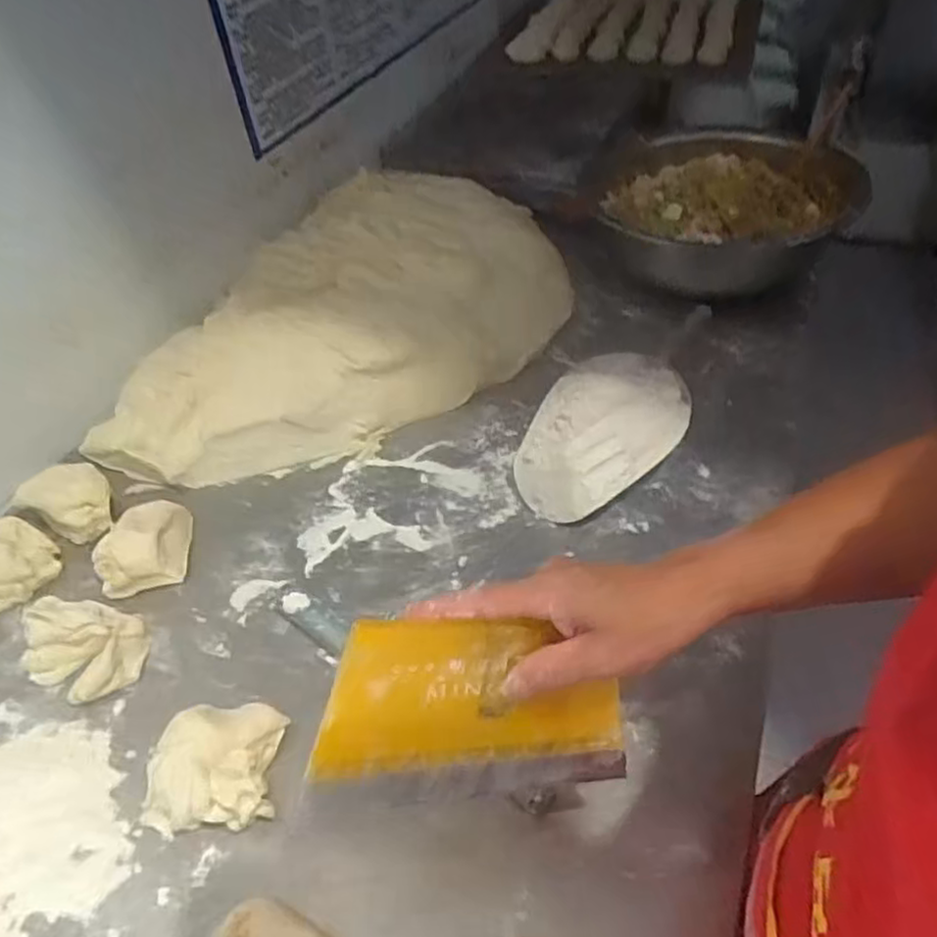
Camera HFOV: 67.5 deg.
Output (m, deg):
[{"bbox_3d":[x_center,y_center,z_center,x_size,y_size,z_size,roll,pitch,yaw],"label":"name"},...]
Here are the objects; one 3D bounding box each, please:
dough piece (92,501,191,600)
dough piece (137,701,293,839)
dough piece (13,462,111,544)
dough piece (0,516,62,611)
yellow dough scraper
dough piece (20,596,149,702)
[{"bbox_3d":[-0.321,0.068,0.690,0.078,0.053,0.098,-10,45,-5],"label":"dough piece"},{"bbox_3d":[-0.193,0.219,0.527,0.091,0.055,0.086,-5,45,0],"label":"dough piece"},{"bbox_3d":[-0.414,0.031,0.724,0.093,0.053,0.056,16,49,20],"label":"dough piece"},{"bbox_3d":[-0.452,0.093,0.674,0.072,0.047,0.088,27,53,28],"label":"dough piece"},{"bbox_3d":[0.007,0.143,0.405,0.187,0.124,0.007,3,21,-16],"label":"yellow dough scraper"},{"bbox_3d":[-0.332,0.150,0.604,0.086,0.057,0.077,15,48,19],"label":"dough piece"}]

